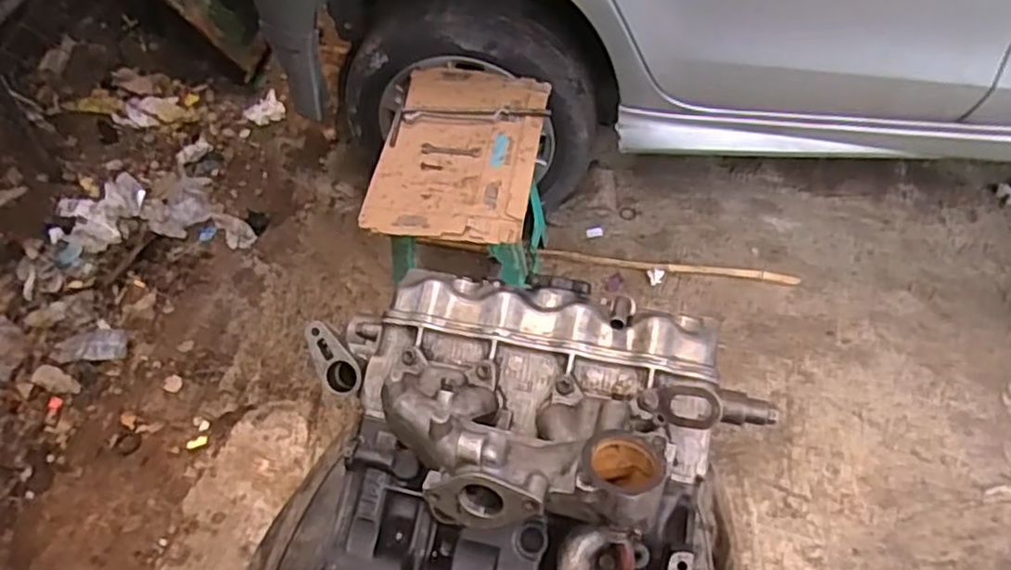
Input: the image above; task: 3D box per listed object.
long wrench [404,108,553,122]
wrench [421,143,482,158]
[{"bbox_3d":[-0.056,-0.334,1.359,0.285,0.015,0.039,-1,54,7],"label":"long wrench"},{"bbox_3d":[-0.102,-0.253,1.316,0.112,0.007,0.027,2,54,9],"label":"wrench"}]

